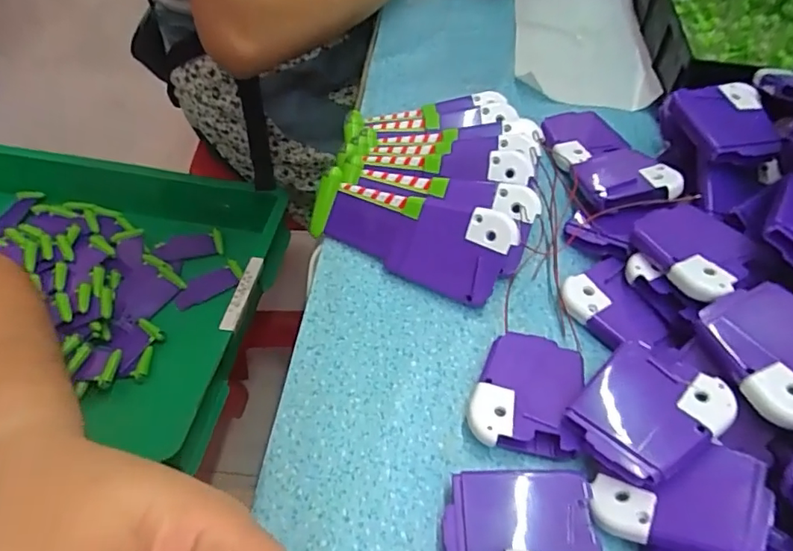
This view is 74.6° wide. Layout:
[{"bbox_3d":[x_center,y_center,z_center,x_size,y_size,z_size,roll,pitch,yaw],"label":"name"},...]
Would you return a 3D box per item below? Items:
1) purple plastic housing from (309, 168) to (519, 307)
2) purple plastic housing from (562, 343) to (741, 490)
[{"bbox_3d":[0.007,-0.027,0.303,0.117,0.052,0.015,24,16,18],"label":"purple plastic housing"},{"bbox_3d":[0.111,0.061,0.231,0.059,0.020,0.051,-37,62,-28],"label":"purple plastic housing"}]

